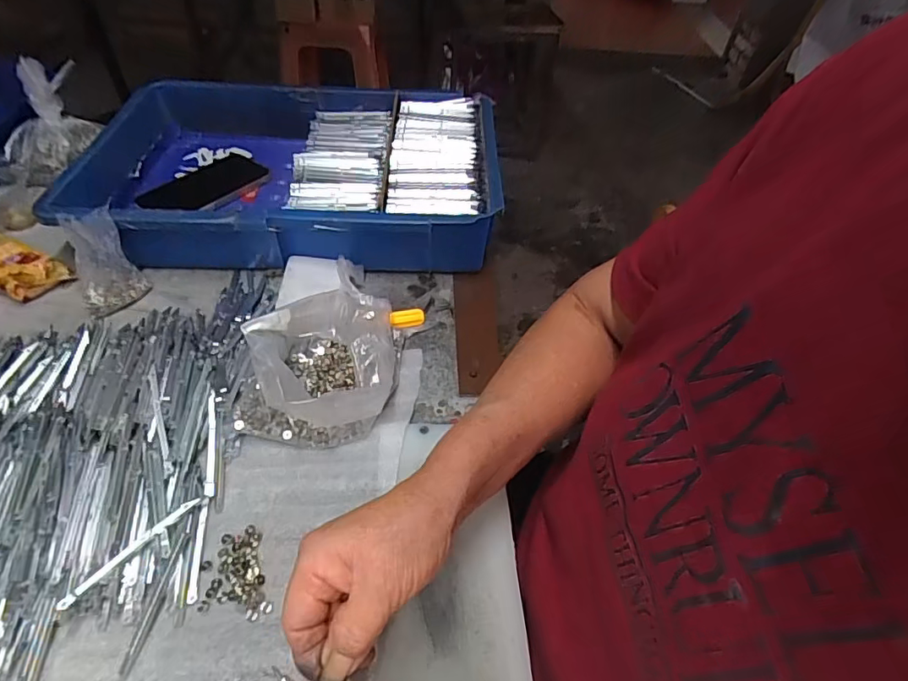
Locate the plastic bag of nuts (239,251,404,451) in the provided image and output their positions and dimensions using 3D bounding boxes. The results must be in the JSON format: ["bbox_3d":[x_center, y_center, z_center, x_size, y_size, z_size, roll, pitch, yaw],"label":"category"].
[{"bbox_3d":[-0.106,0.011,0.424,0.116,0.063,0.130,9,46,4],"label":"plastic bag of nuts"}]

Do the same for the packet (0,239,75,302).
[{"bbox_3d":[-0.418,-0.069,0.507,0.063,0.032,0.053,26,50,18],"label":"packet"}]

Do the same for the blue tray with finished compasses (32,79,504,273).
[{"bbox_3d":[-0.184,-0.195,0.607,0.449,0.104,0.294,0,47,-5],"label":"blue tray with finished compasses"}]

